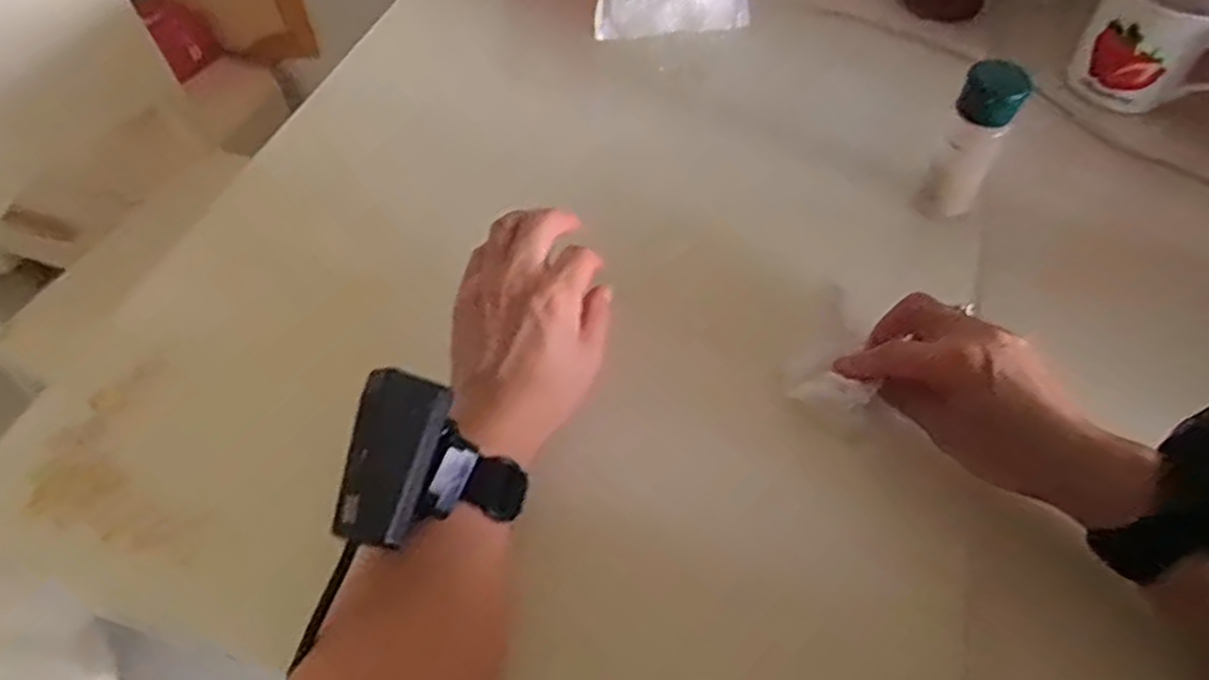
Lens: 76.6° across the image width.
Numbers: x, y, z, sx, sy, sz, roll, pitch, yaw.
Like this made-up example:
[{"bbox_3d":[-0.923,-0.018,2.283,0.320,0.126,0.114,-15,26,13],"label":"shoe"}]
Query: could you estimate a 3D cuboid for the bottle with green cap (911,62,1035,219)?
[{"bbox_3d":[0.237,-0.128,0.496,0.037,0.106,0.033,25,57,16],"label":"bottle with green cap"}]

